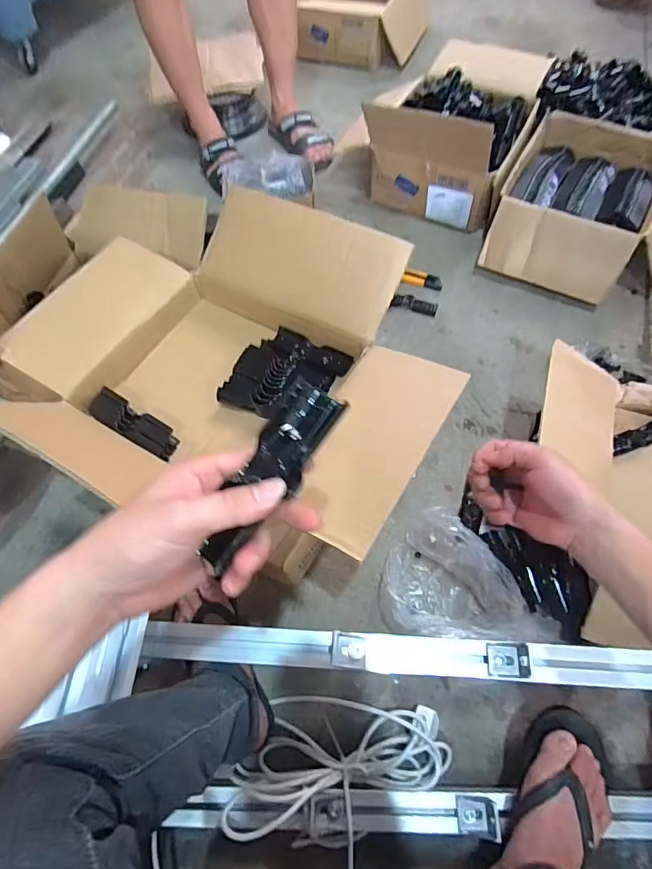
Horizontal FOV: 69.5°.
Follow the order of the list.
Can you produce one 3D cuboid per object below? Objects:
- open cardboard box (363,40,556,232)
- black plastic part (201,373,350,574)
[{"bbox_3d":[0.307,-0.745,1.118,0.334,0.213,0.453,21,65,12],"label":"open cardboard box"},{"bbox_3d":[-0.035,0.025,0.299,0.038,0.013,0.127,28,78,15],"label":"black plastic part"}]

